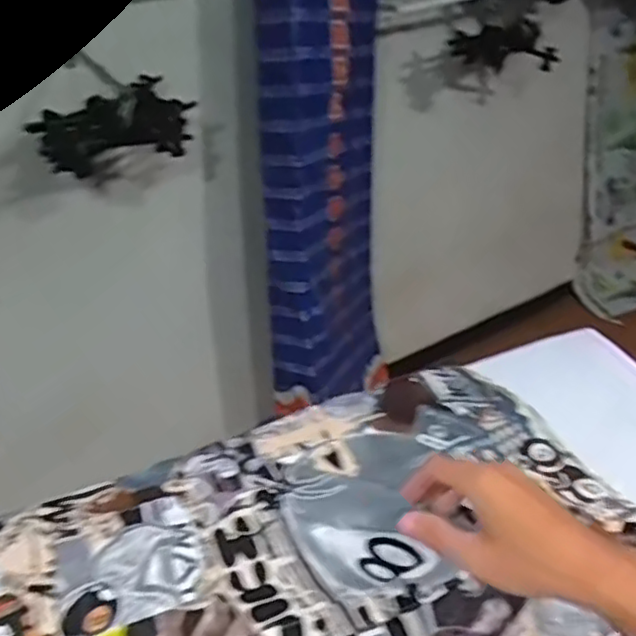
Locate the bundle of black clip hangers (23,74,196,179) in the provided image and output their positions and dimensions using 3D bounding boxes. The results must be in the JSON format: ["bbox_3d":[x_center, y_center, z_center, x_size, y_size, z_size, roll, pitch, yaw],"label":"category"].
[{"bbox_3d":[-0.381,-0.366,1.277,0.116,0.130,0.314,21,44,28],"label":"bundle of black clip hangers"}]

